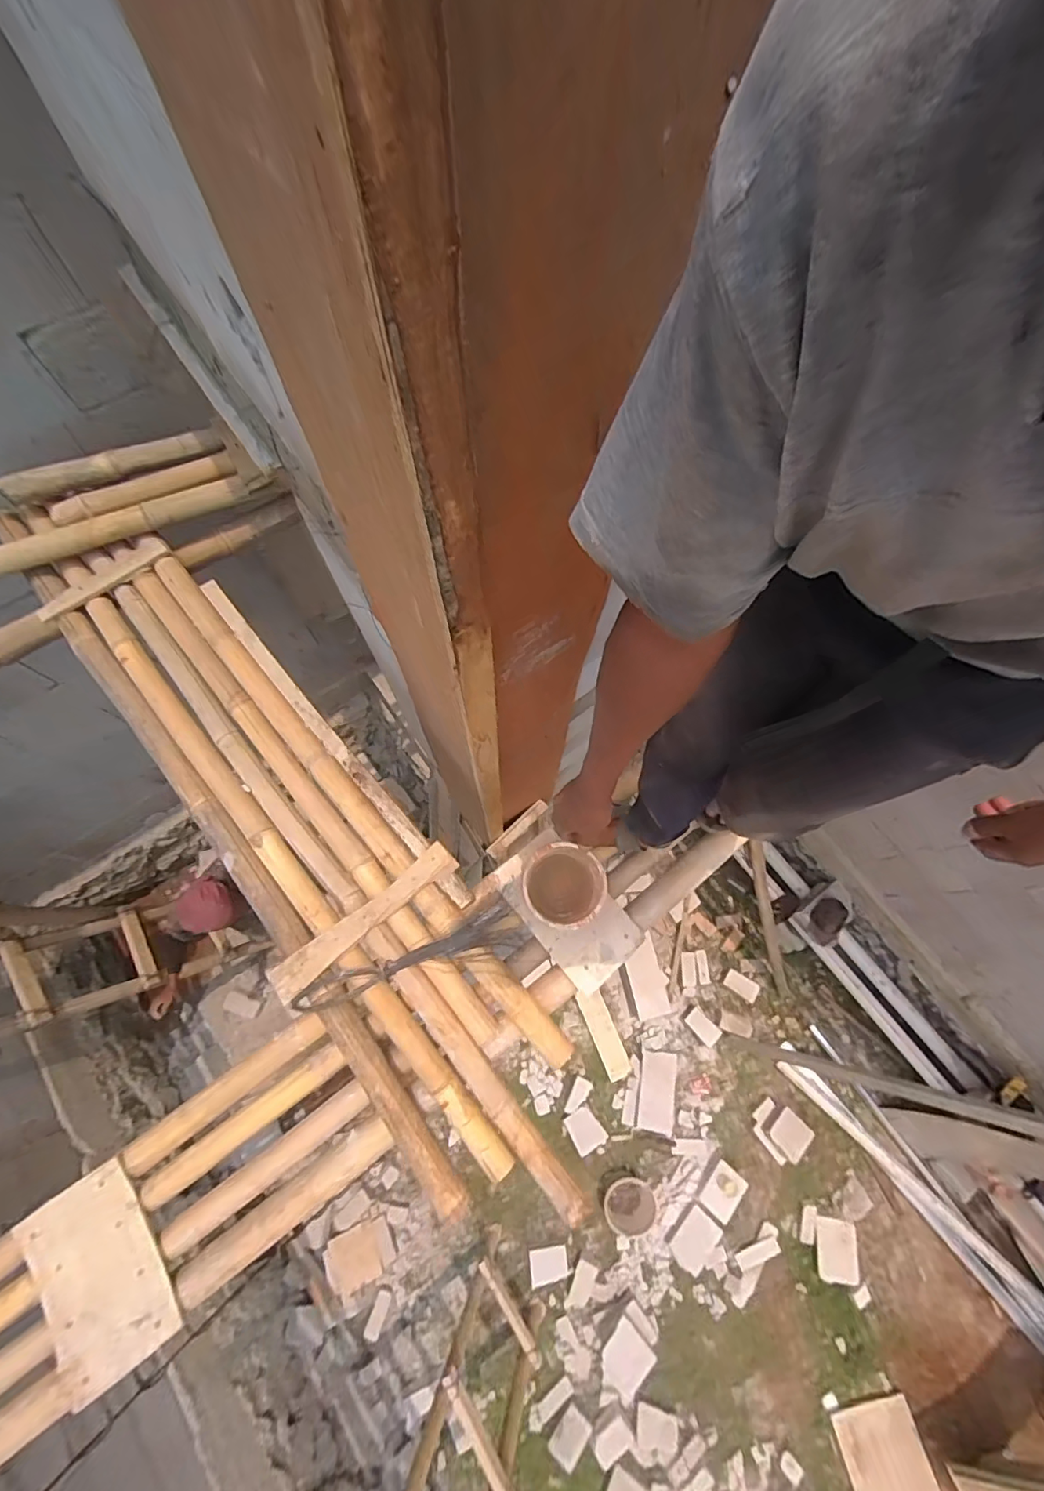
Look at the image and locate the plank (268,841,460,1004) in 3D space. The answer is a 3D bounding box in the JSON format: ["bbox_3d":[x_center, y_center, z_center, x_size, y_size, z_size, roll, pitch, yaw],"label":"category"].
[{"bbox_3d":[-0.299,0.329,1.003,0.385,0.023,0.065,-38,77,-13],"label":"plank"}]

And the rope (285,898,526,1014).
[{"bbox_3d":[-0.212,0.411,1.009,0.435,0.064,0.090,-18,73,-7],"label":"rope"}]

